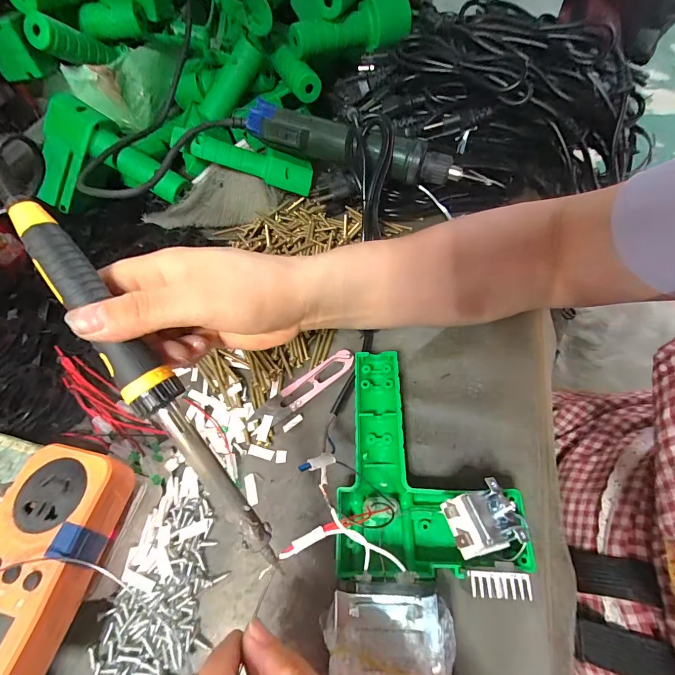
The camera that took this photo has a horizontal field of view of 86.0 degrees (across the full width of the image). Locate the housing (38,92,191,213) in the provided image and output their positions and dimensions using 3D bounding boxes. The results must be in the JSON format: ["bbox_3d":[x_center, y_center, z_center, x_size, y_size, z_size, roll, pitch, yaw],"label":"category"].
[{"bbox_3d":[-0.259,-0.203,0.406,0.161,0.090,0.081,-6,58,2],"label":"housing"}]

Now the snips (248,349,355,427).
[{"bbox_3d":[-0.026,0.042,0.305,0.097,0.007,0.021,-36,62,-16],"label":"snips"}]

